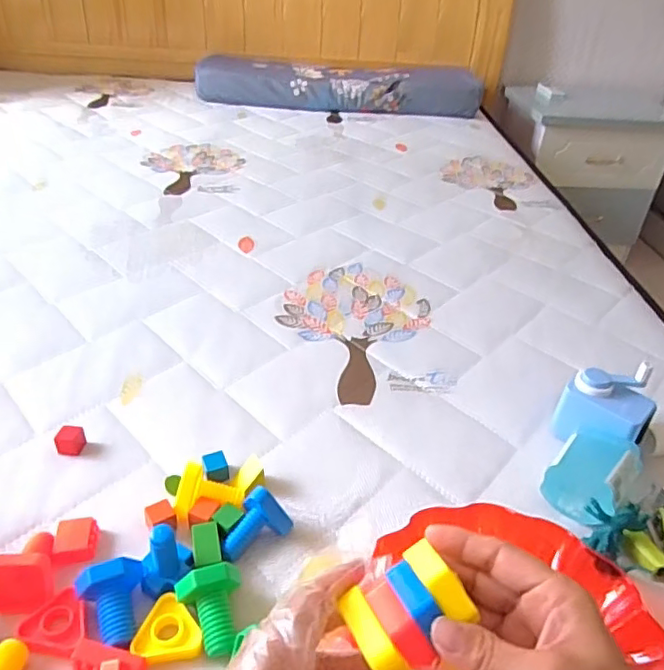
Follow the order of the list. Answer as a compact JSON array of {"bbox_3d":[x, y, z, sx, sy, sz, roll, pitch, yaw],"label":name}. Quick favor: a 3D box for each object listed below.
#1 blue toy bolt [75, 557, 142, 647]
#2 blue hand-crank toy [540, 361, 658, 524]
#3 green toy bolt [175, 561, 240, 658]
[{"bbox_3d":[-0.155,0.190,0.412,0.043,0.033,0.052,-14,41,-24],"label":"blue toy bolt"},{"bbox_3d":[0.253,0.099,0.557,0.087,0.076,0.163,12,41,33],"label":"blue hand-crank toy"},{"bbox_3d":[-0.086,0.194,0.410,0.044,0.035,0.045,-6,38,-16],"label":"green toy bolt"}]

